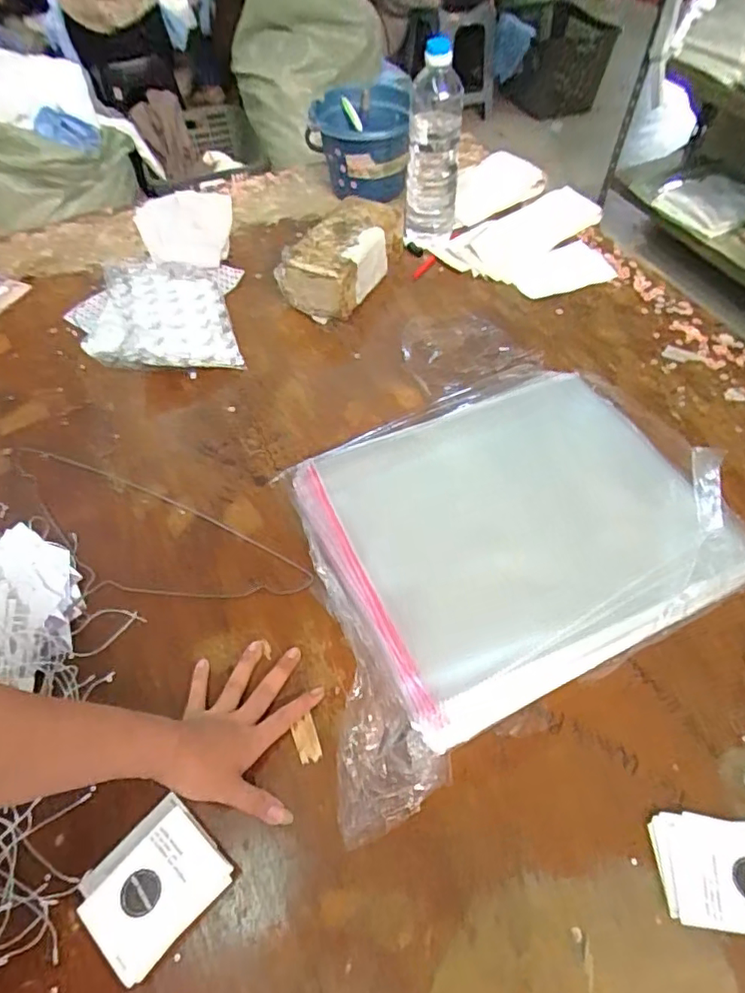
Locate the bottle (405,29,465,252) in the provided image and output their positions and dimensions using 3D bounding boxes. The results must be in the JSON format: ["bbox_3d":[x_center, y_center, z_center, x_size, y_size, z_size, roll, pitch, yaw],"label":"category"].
[{"bbox_3d":[0.086,-0.490,0.824,0.076,0.282,0.070,1,55,3],"label":"bottle"}]

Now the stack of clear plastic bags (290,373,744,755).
[{"bbox_3d":[0.147,0.022,0.592,0.398,0.042,0.327,-23,58,-12],"label":"stack of clear plastic bags"}]

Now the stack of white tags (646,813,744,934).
[{"bbox_3d":[0.276,0.288,0.433,0.108,0.017,0.074,6,56,7],"label":"stack of white tags"}]

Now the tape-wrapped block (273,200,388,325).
[{"bbox_3d":[-0.042,-0.356,0.854,0.117,0.088,0.202,23,59,17],"label":"tape-wrapped block"}]

